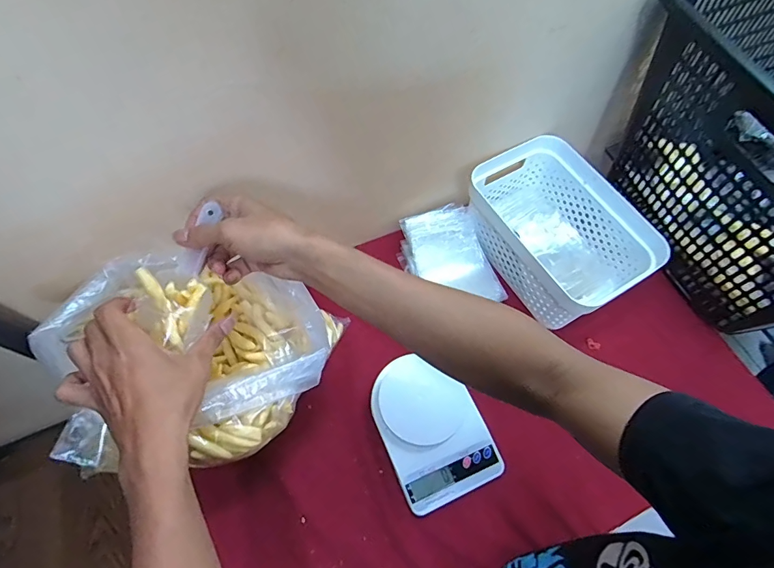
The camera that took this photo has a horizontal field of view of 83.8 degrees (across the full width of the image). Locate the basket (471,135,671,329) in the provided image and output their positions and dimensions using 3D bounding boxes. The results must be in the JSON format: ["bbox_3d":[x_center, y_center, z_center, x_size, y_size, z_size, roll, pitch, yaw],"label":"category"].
[{"bbox_3d":[0.243,-0.079,0.641,0.172,0.101,0.258,-29,69,-14],"label":"basket"}]

